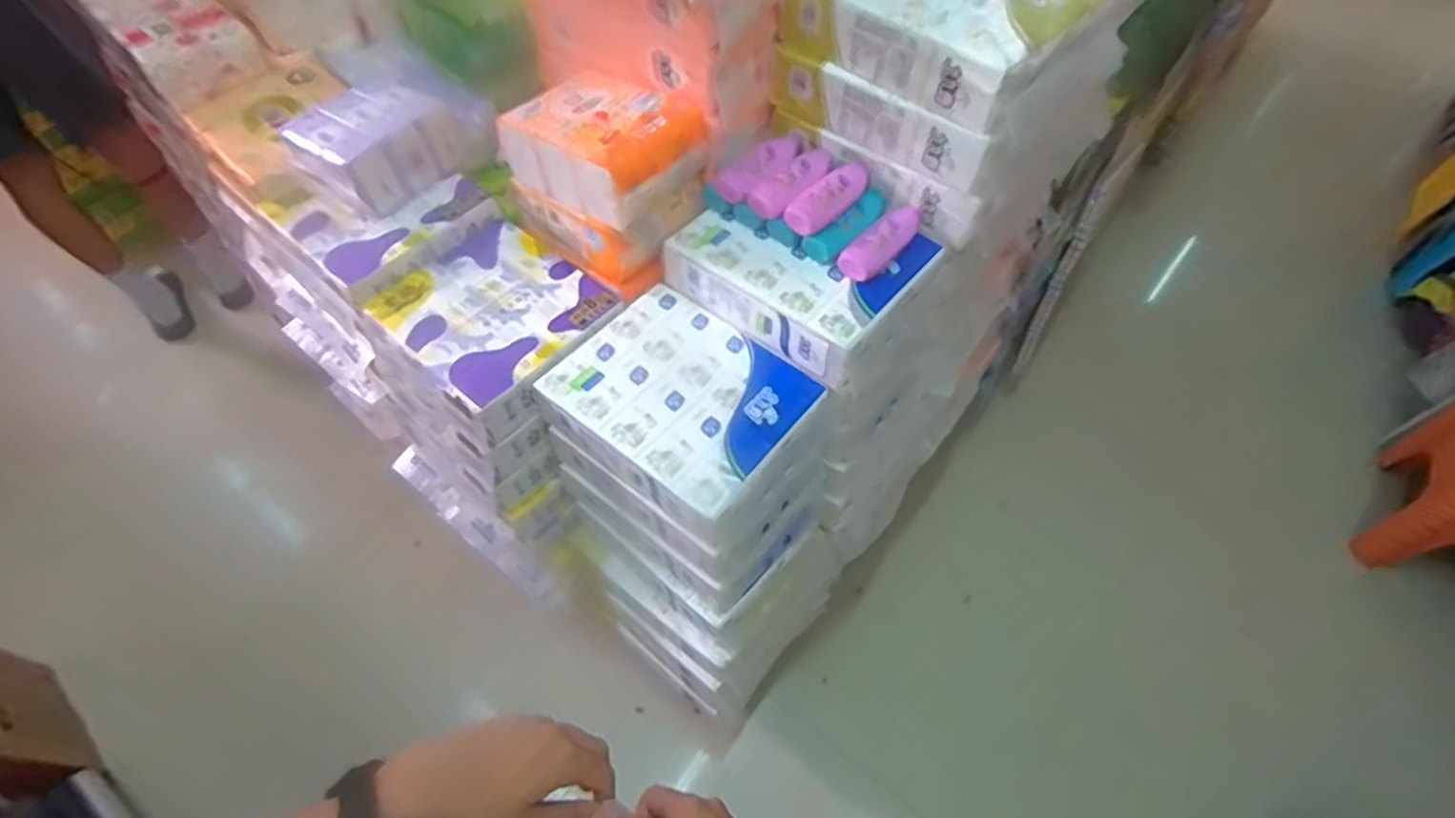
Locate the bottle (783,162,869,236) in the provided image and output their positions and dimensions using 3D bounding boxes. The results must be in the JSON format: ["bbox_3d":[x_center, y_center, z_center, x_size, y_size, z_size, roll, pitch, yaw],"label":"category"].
[{"bbox_3d":[0.148,-0.302,0.984,0.060,0.031,0.154,35,62,19],"label":"bottle"}]

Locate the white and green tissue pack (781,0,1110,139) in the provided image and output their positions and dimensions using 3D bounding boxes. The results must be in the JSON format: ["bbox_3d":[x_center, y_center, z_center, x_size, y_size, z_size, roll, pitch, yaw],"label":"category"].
[{"bbox_3d":[0.309,-0.565,0.973,0.354,0.095,0.317,40,64,21],"label":"white and green tissue pack"}]

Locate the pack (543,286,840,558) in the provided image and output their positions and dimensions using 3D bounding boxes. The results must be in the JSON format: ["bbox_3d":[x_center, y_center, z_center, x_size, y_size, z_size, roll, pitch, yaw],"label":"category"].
[{"bbox_3d":[-0.064,-0.001,0.980,0.335,0.088,0.265,33,61,18],"label":"pack"}]

